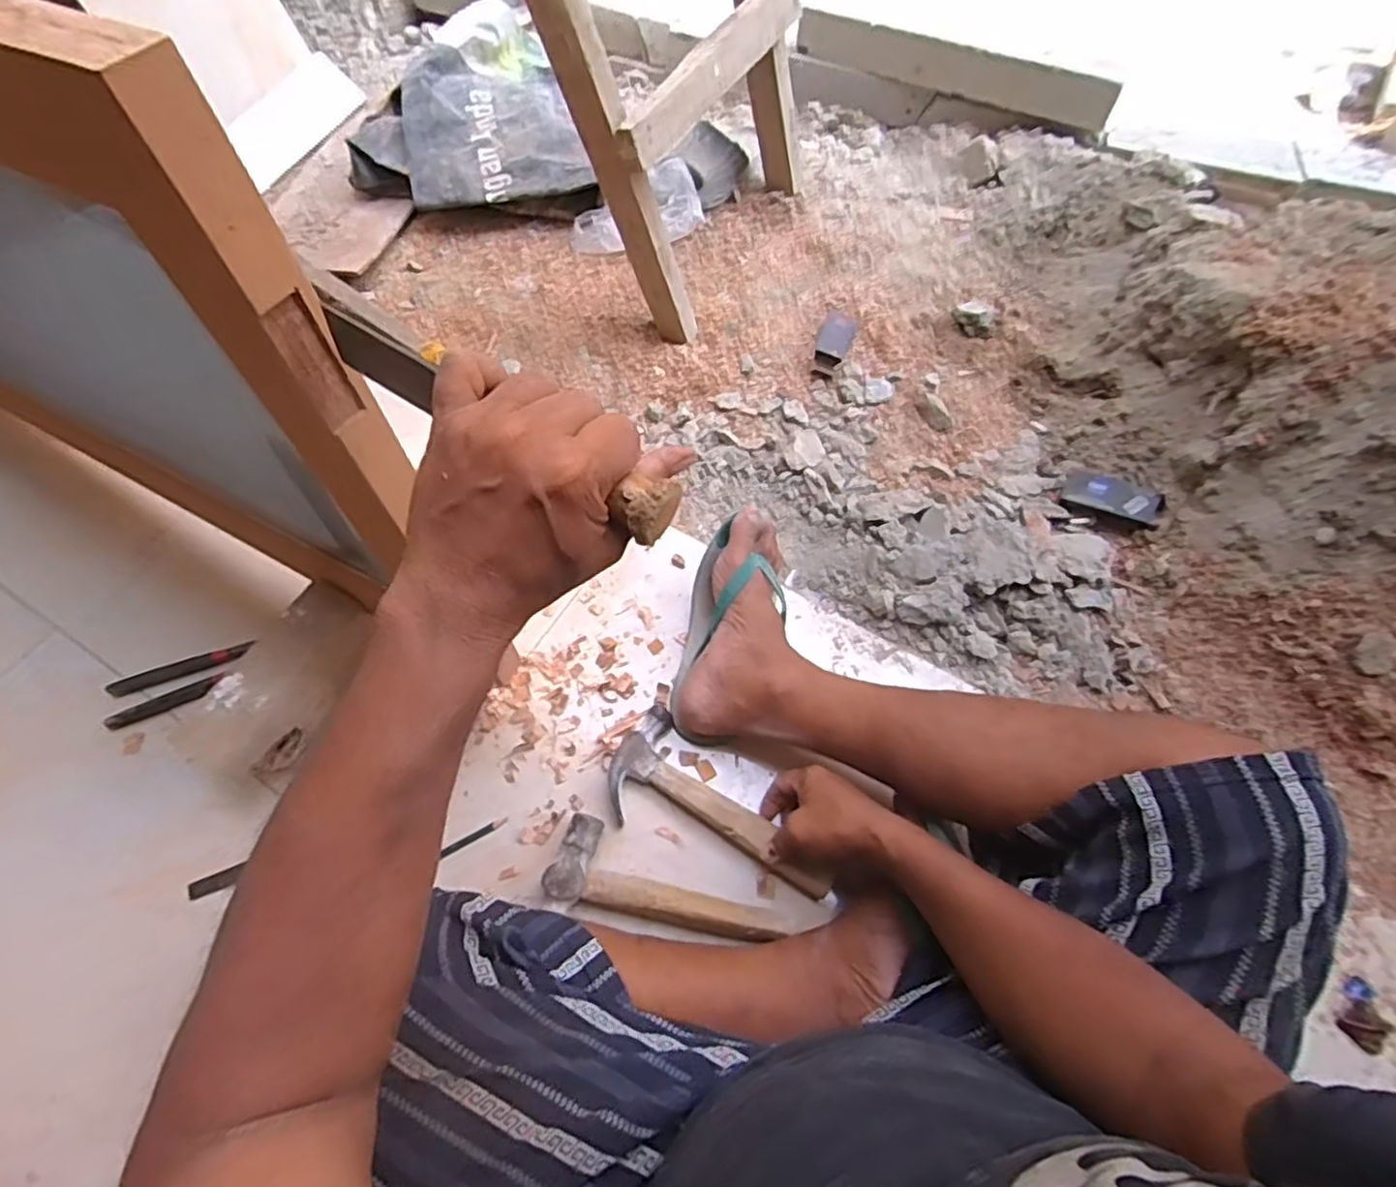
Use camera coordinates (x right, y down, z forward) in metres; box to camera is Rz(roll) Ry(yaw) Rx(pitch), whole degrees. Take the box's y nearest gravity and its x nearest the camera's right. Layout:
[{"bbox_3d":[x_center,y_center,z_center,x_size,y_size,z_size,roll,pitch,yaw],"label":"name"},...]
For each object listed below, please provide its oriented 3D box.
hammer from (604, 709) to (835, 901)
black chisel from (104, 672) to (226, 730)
[{"bbox_3d":[0.019,0.229,0.701,0.247,0.032,0.111,33,67,16],"label":"hammer"},{"bbox_3d":[-0.576,0.118,0.741,0.121,0.011,0.020,-24,66,-13],"label":"black chisel"}]

